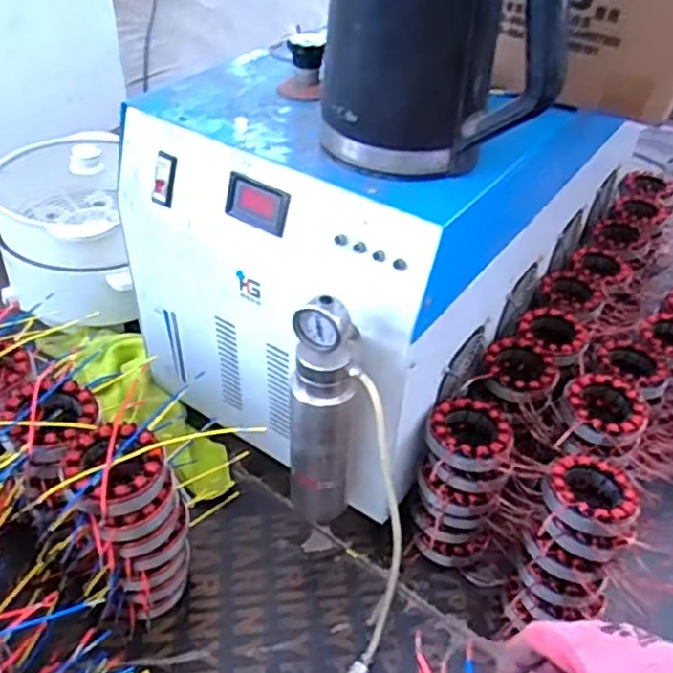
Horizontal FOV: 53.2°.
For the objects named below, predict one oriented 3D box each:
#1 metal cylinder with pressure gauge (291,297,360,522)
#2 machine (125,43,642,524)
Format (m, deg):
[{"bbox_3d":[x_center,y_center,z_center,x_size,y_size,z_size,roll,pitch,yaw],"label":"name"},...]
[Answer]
[{"bbox_3d":[-0.014,0.079,0.645,0.061,0.274,0.066,5,41,1],"label":"metal cylinder with pressure gauge"},{"bbox_3d":[0.055,-0.137,0.850,0.390,0.353,0.613,25,45,22],"label":"machine"}]

